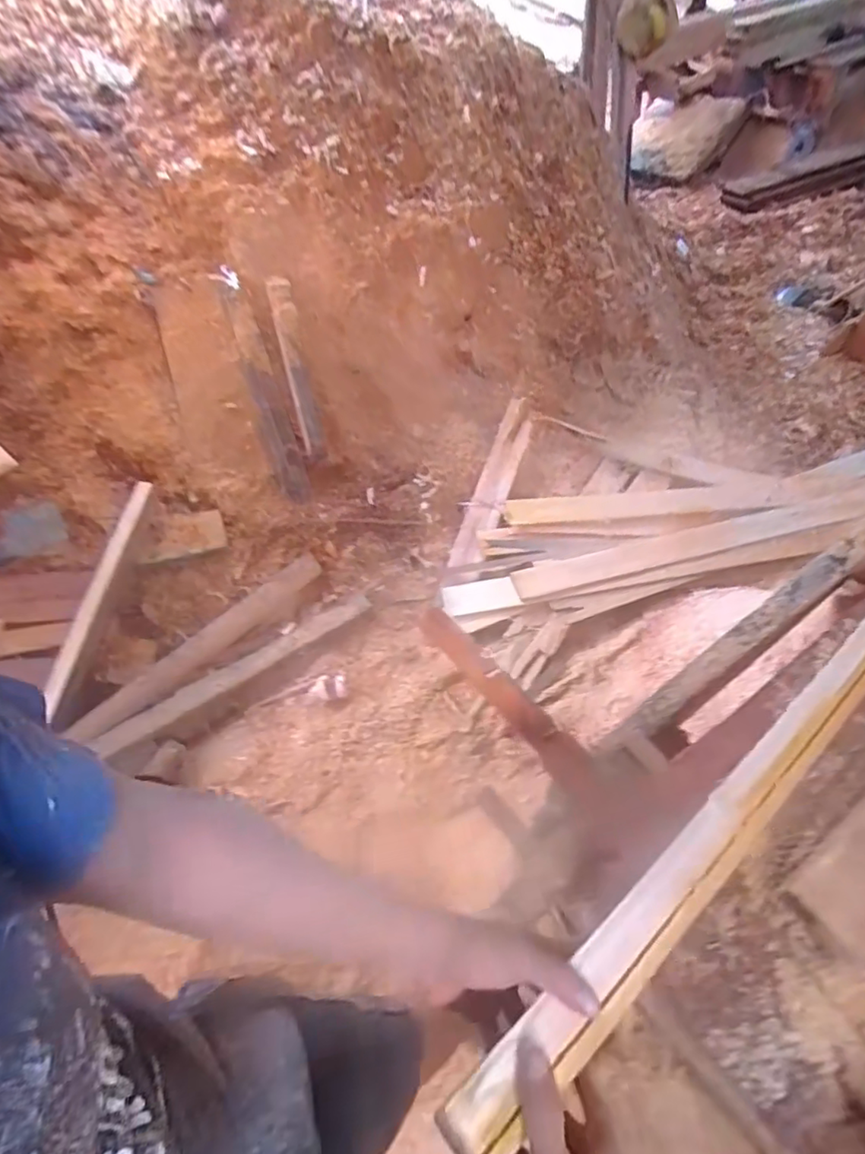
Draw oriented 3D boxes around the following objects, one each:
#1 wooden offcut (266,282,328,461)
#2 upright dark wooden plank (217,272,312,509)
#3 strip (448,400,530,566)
[{"bbox_3d":[-0.394,-0.600,1.707,0.076,0.043,0.536,-13,93,-7],"label":"wooden offcut"},{"bbox_3d":[-0.491,-0.550,1.704,0.082,0.035,0.710,-18,91,-11],"label":"upright dark wooden plank"},{"bbox_3d":[0.190,-0.289,1.778,0.103,0.031,0.599,16,68,17],"label":"strip"}]

